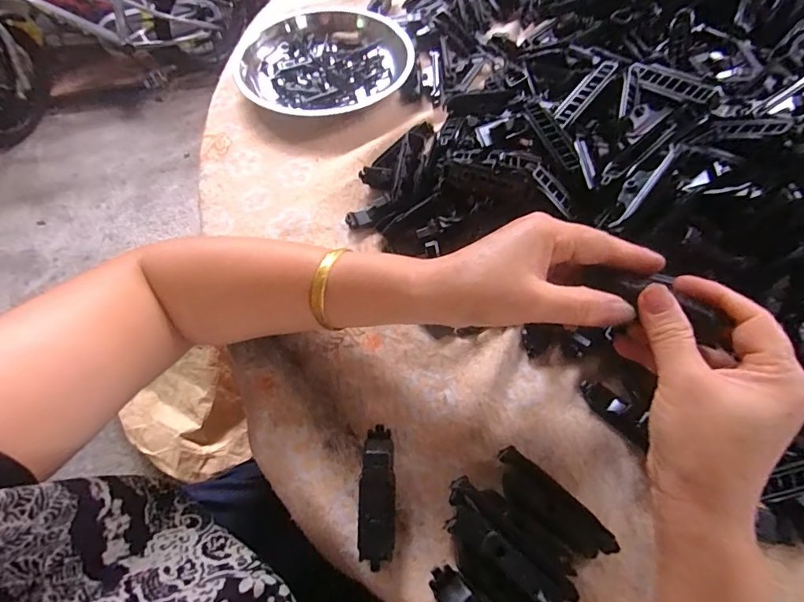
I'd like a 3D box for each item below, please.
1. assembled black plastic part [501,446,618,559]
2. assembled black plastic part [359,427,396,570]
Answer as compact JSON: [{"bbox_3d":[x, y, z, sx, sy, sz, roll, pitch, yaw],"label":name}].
[{"bbox_3d":[0.089,0.127,0.268,0.077,0.024,0.027,40,68,20],"label":"assembled black plastic part"},{"bbox_3d":[-0.015,0.119,0.271,0.021,0.021,0.079,0,61,1],"label":"assembled black plastic part"}]

